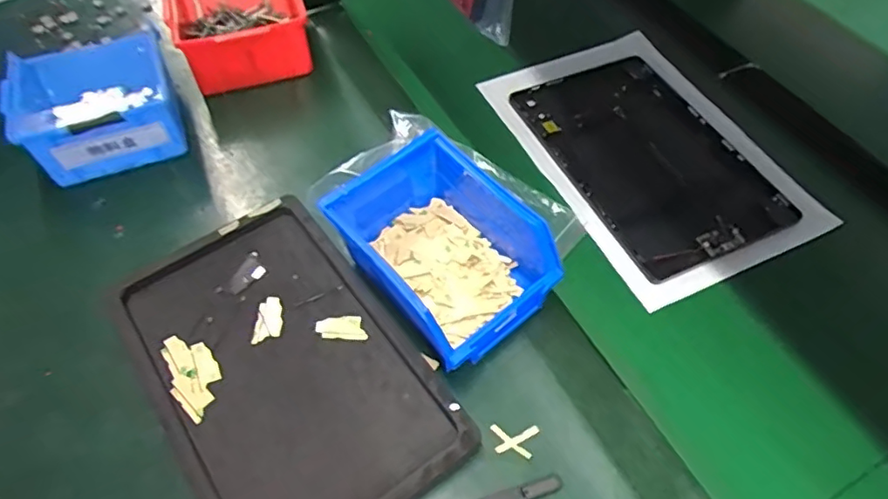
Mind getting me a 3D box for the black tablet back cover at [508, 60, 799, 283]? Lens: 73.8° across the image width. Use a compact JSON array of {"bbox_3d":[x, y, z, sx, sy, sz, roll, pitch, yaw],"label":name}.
[{"bbox_3d":[0.186,-0.090,0.552,0.162,0.013,0.255,-20,59,-15],"label":"black tablet back cover"}]

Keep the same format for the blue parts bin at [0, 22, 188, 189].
[{"bbox_3d":[-0.321,-0.139,0.549,0.132,0.073,0.155,-20,59,-15],"label":"blue parts bin"}]

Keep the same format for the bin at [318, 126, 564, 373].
[{"bbox_3d":[0.001,0.002,0.429,0.123,0.081,0.146,-30,62,-21],"label":"bin"}]

